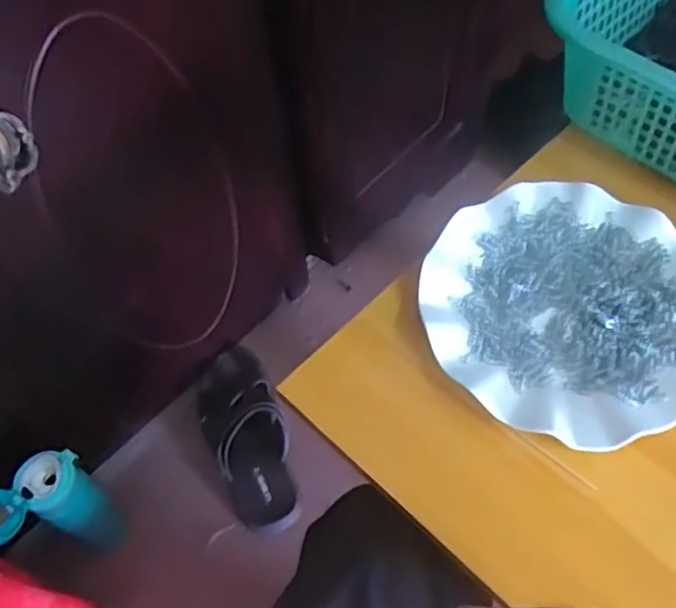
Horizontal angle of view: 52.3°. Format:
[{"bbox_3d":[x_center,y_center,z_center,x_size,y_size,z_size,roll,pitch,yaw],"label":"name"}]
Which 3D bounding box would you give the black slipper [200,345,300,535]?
[{"bbox_3d":[-0.126,0.163,0.918,0.102,0.073,0.248,-21,60,-11],"label":"black slipper"}]

